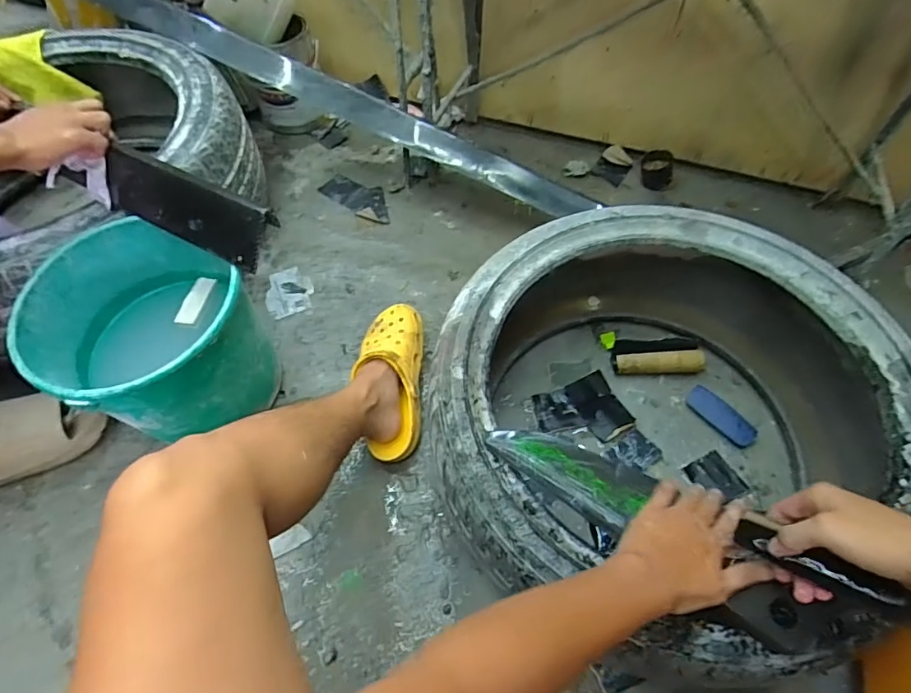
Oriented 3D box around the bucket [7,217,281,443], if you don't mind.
[{"bbox_3d":[-0.423,0.002,0.757,0.254,0.259,0.273,-1,58,2],"label":"bucket"}]

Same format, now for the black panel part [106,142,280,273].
[{"bbox_3d":[-0.365,-0.189,0.681,0.285,0.091,0.022,23,22,18],"label":"black panel part"}]

